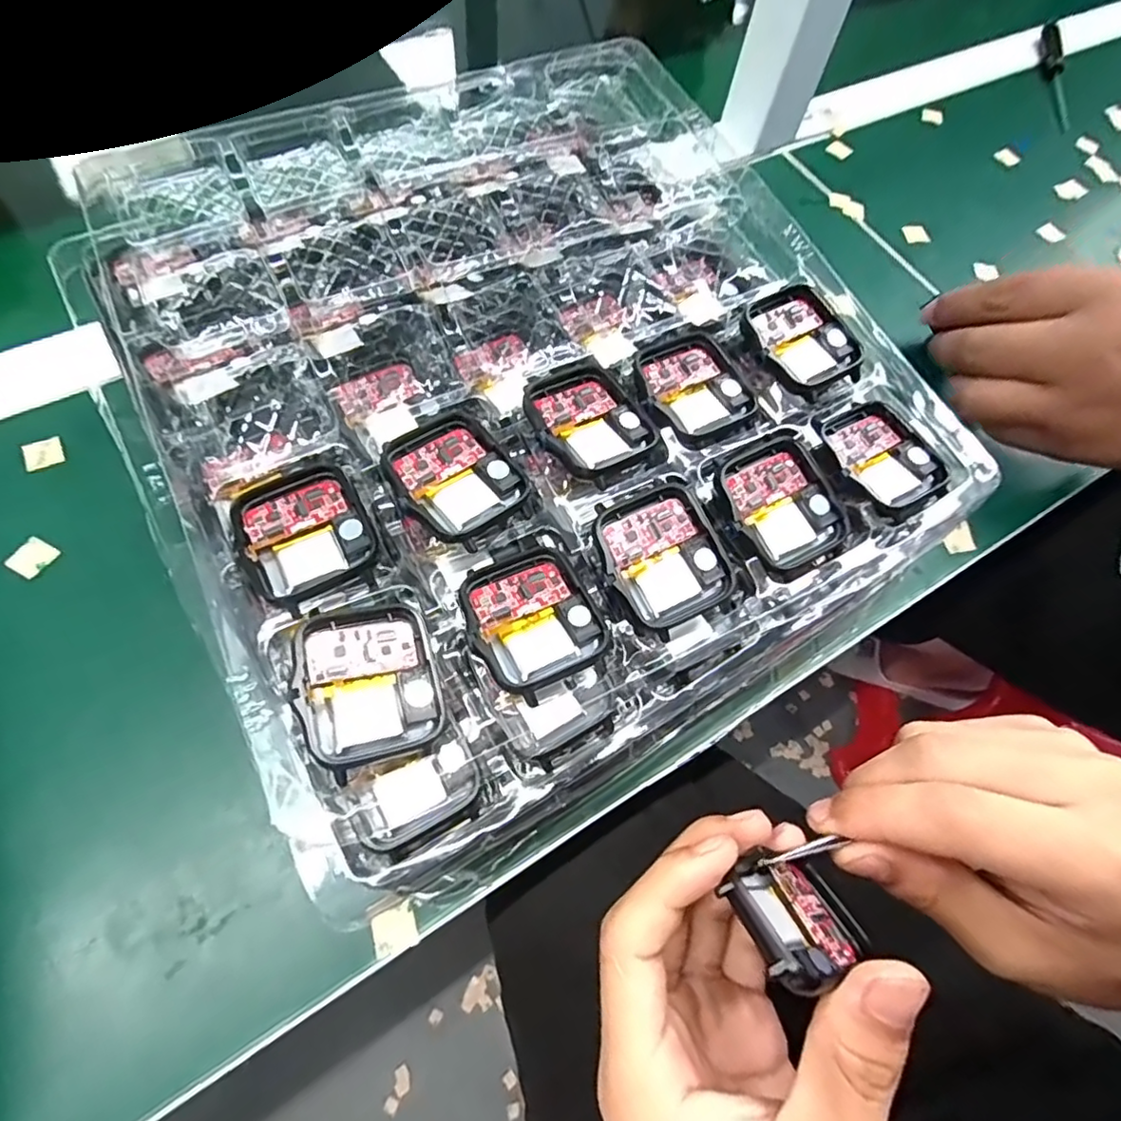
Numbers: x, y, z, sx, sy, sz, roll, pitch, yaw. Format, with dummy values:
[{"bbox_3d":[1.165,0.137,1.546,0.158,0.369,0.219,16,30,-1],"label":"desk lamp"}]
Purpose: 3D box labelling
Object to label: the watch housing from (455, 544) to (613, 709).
[{"bbox_3d":[-0.009,0.017,0.180,0.038,0.006,0.045,-25,69,-14],"label":"watch housing"}]

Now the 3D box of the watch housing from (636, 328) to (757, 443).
[{"bbox_3d":[0.049,-0.065,0.223,0.039,0.008,0.043,-29,71,-17],"label":"watch housing"}]

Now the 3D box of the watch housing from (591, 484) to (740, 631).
[{"bbox_3d":[0.033,-0.003,0.189,0.036,0.007,0.042,-26,70,-16],"label":"watch housing"}]

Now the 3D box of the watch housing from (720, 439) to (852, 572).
[{"bbox_3d":[0.077,-0.020,0.205,0.038,0.013,0.042,-27,71,-16],"label":"watch housing"}]

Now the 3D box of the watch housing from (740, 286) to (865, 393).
[{"bbox_3d":[0.092,-0.087,0.230,0.038,0.008,0.042,-32,72,-17],"label":"watch housing"}]

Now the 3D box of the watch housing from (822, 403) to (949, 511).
[{"bbox_3d":[0.119,-0.040,0.220,0.035,0.007,0.042,-28,71,-16],"label":"watch housing"}]

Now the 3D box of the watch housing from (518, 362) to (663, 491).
[{"bbox_3d":[0.010,-0.049,0.207,0.038,0.011,0.047,-29,71,-17],"label":"watch housing"}]

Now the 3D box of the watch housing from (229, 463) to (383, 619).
[{"bbox_3d":[-0.079,-0.007,0.184,0.037,0.009,0.045,-25,70,-15],"label":"watch housing"}]

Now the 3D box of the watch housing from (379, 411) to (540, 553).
[{"bbox_3d":[-0.035,-0.027,0.194,0.038,0.013,0.046,-37,74,-19],"label":"watch housing"}]

